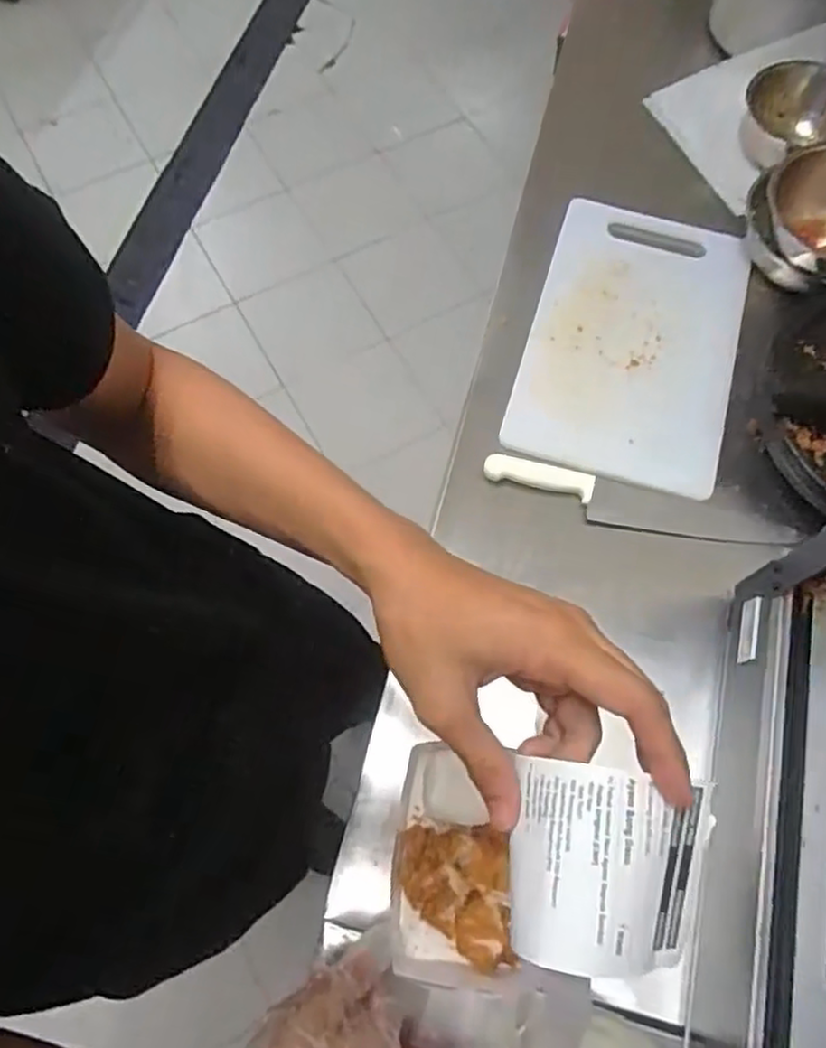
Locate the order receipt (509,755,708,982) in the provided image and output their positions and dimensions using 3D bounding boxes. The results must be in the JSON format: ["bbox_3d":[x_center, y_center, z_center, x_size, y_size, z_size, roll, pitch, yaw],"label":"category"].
[{"bbox_3d":[0.081,0.144,0.289,0.076,0.025,0.076,8,68,3],"label":"order receipt"}]

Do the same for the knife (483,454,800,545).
[{"bbox_3d":[0.244,-0.024,0.771,0.329,0.020,0.051,11,68,5],"label":"knife"}]

